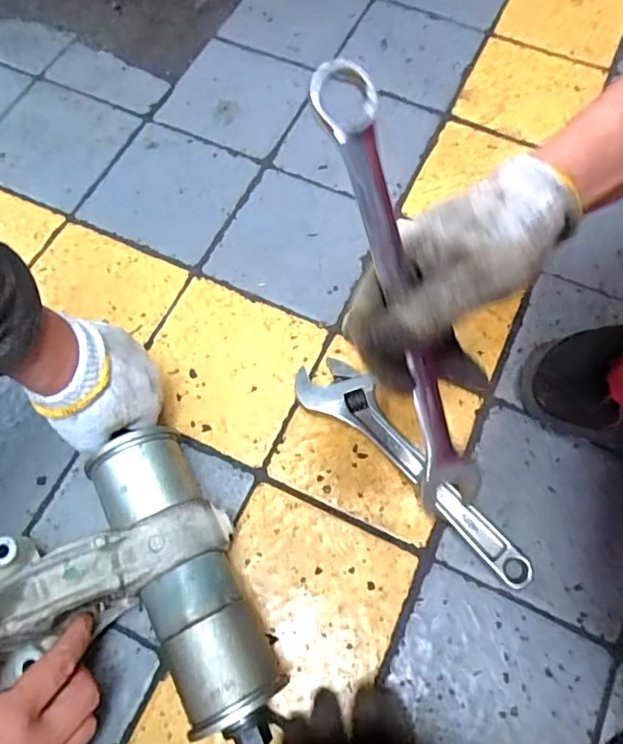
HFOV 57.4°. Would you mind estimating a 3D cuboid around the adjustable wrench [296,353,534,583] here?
[{"bbox_3d":[0.088,0.075,0.488,0.248,0.018,0.053,40,73,14],"label":"adjustable wrench"}]

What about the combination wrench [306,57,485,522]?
[{"bbox_3d":[0.050,-0.030,0.315,0.036,0.020,0.261,-25,114,-10],"label":"combination wrench"}]

